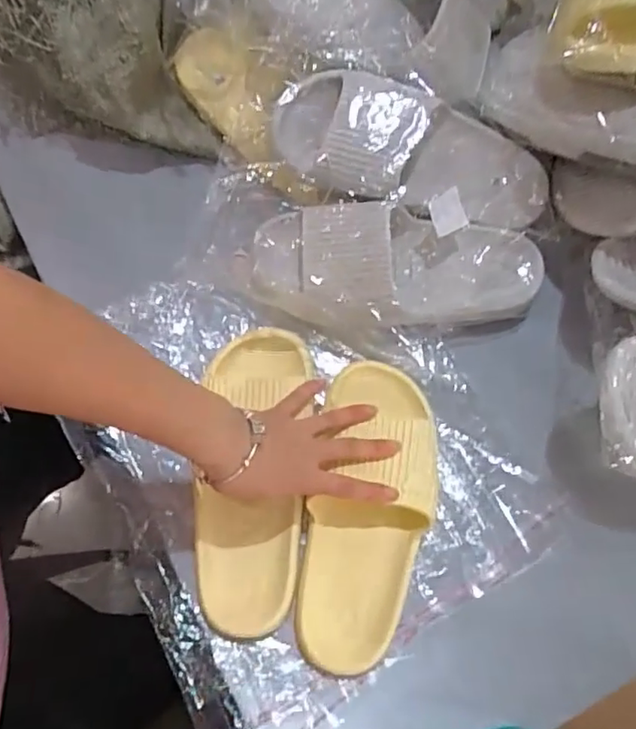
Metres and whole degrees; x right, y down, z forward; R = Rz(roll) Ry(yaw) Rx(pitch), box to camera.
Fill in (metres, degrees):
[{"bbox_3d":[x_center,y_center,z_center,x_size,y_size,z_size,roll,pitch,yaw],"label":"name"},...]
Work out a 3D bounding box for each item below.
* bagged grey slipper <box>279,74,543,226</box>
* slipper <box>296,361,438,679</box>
[{"bbox_3d":[0.088,-0.189,0.510,0.242,0.058,0.104,12,75,-13],"label":"bagged grey slipper"},{"bbox_3d":[0.041,0.121,0.485,0.098,0.046,0.250,12,76,3],"label":"slipper"}]

